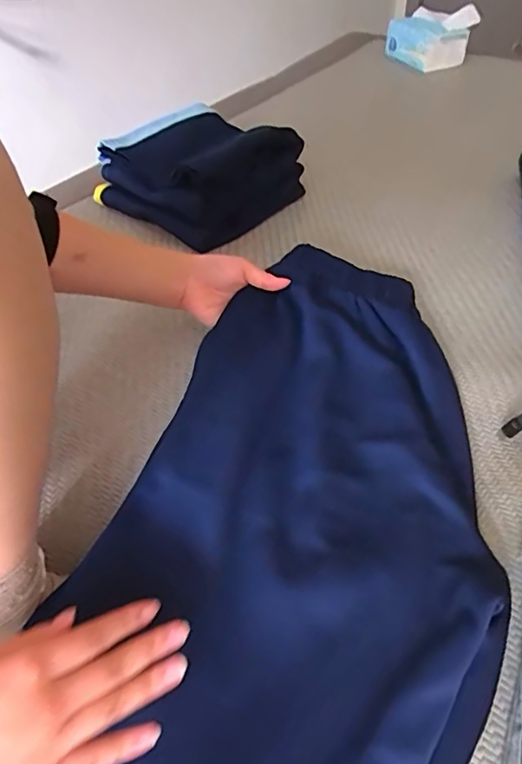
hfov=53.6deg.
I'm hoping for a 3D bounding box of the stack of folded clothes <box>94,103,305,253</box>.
[{"bbox_3d":[-0.092,-0.303,0.711,0.248,0.079,0.198,31,58,28],"label":"stack of folded clothes"}]

